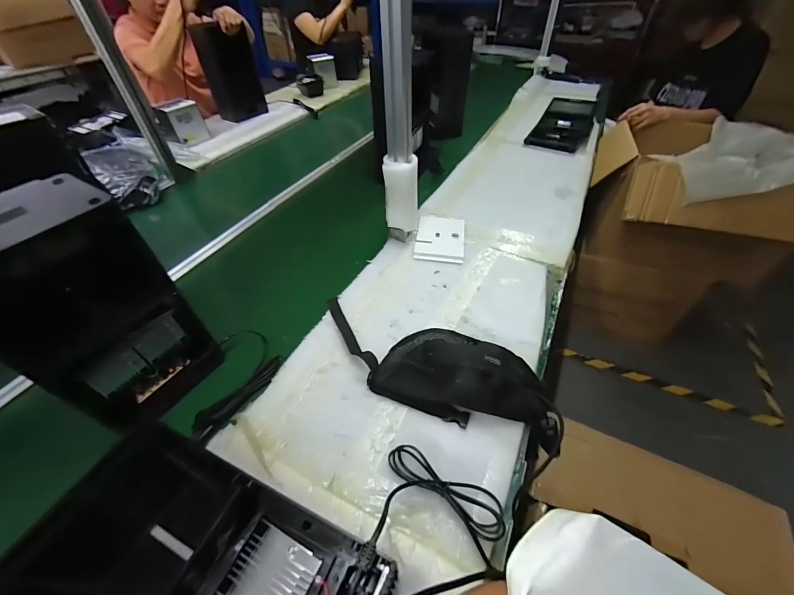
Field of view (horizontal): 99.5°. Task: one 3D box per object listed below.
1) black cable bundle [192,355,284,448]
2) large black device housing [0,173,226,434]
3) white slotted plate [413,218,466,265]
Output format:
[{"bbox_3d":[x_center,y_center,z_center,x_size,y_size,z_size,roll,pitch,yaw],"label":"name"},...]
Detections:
[{"bbox_3d":[-0.276,0.176,0.598,0.047,0.016,0.184,31,52,21],"label":"black cable bundle"},{"bbox_3d":[-0.445,0.034,0.508,0.136,0.351,0.203,24,52,22],"label":"large black device housing"},{"bbox_3d":[0.115,-0.157,0.886,0.123,0.012,0.179,9,48,4],"label":"white slotted plate"}]

